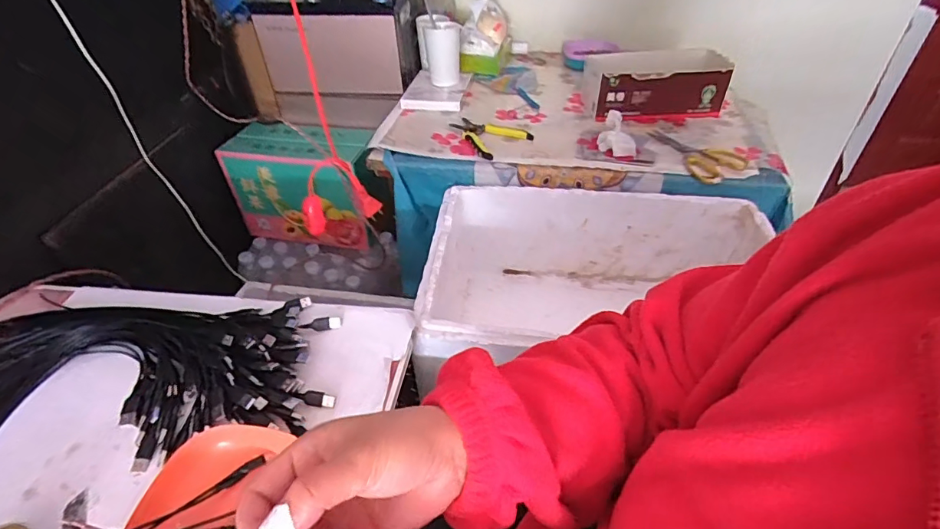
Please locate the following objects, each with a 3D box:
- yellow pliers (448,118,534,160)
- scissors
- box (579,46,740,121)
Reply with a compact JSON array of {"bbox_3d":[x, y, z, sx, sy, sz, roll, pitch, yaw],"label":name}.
[{"bbox_3d":[0.037,-0.255,0.936,0.118,0.009,0.149,-25,47,-24],"label":"yellow pliers"},{"bbox_3d":[0.410,-0.204,0.865,0.114,0.017,0.176,-15,44,-15],"label":"scissors"},{"bbox_3d":[0.372,-0.369,0.986,0.275,0.100,0.155,-6,42,-5],"label":"box"}]

